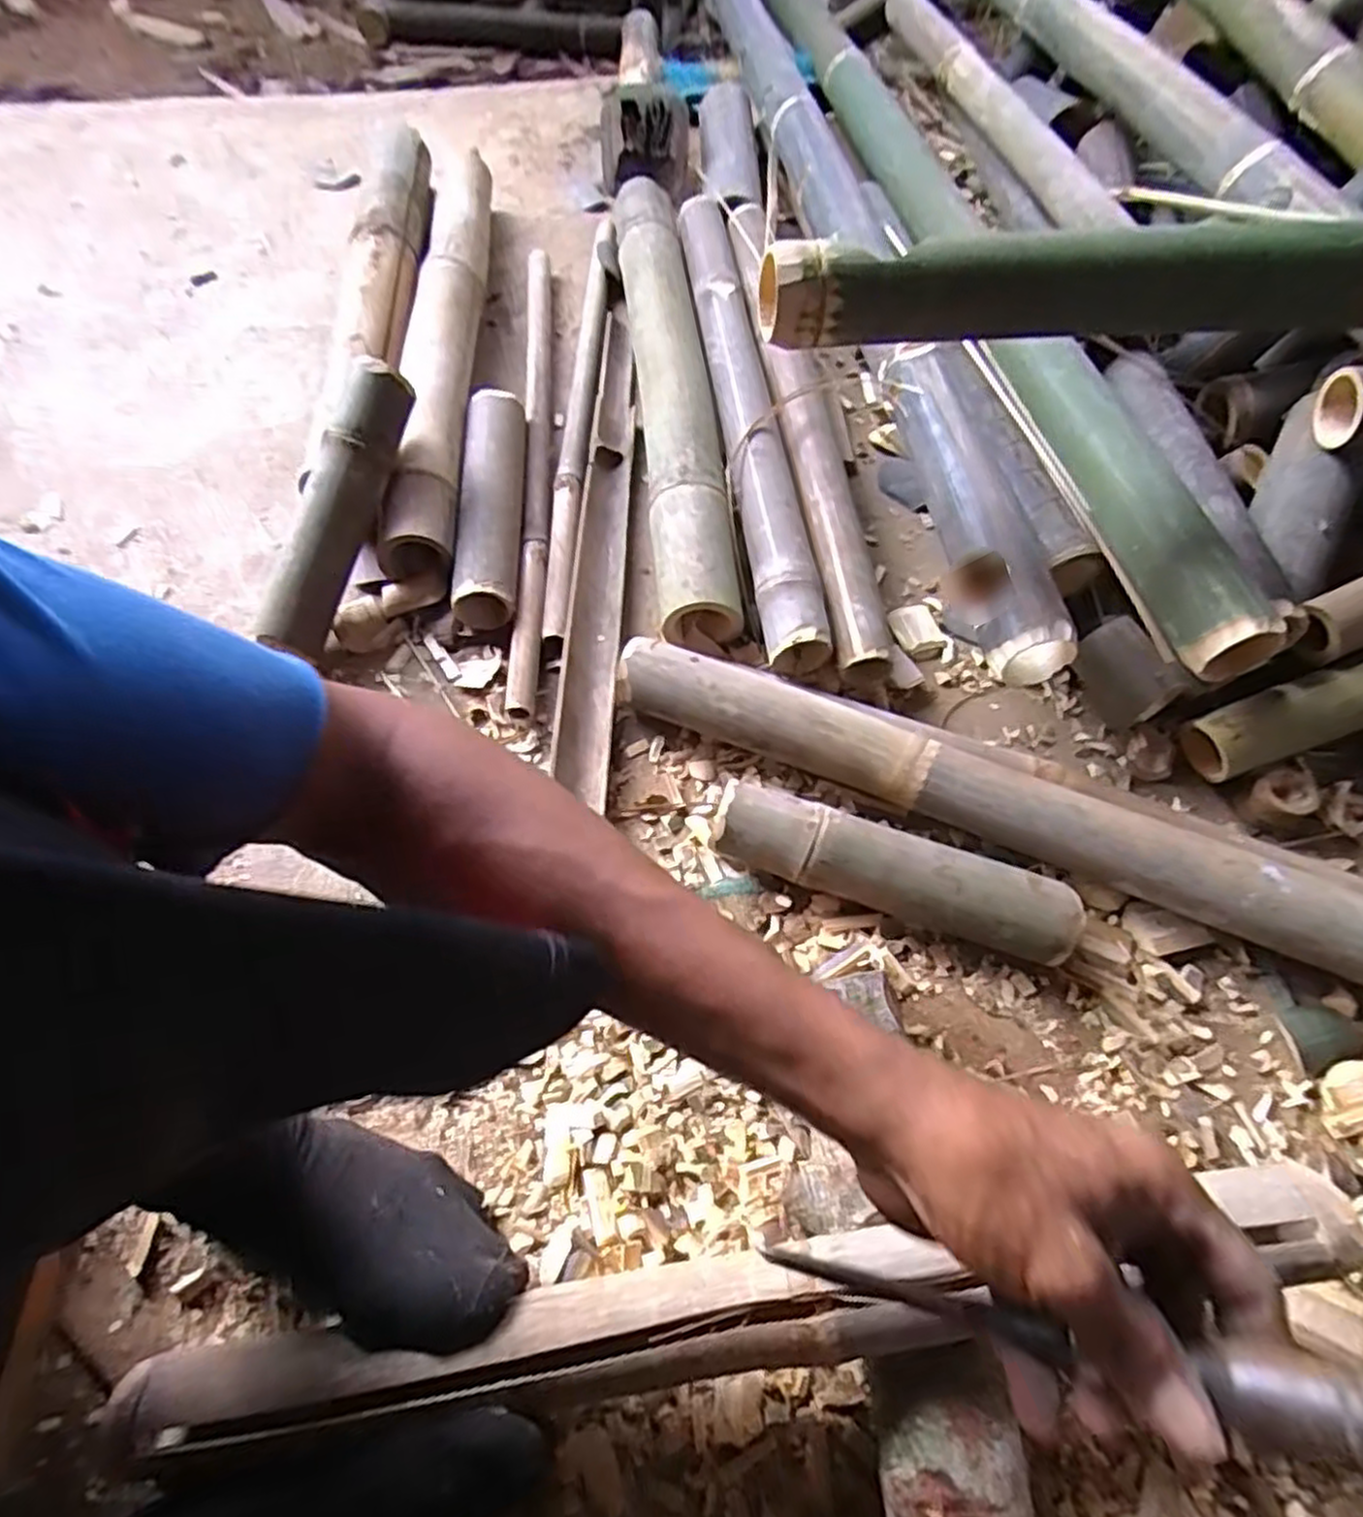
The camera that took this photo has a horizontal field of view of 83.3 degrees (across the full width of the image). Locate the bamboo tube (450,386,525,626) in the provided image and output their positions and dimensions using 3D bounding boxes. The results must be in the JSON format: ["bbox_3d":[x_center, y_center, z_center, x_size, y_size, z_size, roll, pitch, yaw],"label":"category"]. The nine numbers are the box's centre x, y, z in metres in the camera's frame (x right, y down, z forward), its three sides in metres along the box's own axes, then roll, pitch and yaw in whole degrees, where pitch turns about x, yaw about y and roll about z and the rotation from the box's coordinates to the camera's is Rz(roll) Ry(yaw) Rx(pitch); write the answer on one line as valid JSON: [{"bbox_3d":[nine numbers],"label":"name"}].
[{"bbox_3d":[-0.183,-0.250,0.739,0.062,0.049,0.268,-1,62,0],"label":"bamboo tube"}]

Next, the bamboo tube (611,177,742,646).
[{"bbox_3d":[-0.016,-0.399,0.808,0.077,0.082,0.639,-6,62,-3],"label":"bamboo tube"}]

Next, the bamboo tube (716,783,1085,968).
[{"bbox_3d":[0.154,0.086,0.567,0.251,0.061,0.056,19,65,8],"label":"bamboo tube"}]

